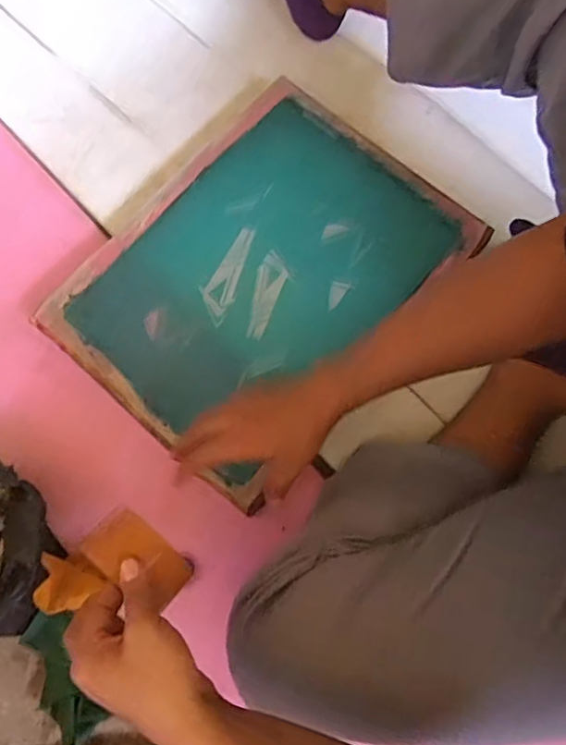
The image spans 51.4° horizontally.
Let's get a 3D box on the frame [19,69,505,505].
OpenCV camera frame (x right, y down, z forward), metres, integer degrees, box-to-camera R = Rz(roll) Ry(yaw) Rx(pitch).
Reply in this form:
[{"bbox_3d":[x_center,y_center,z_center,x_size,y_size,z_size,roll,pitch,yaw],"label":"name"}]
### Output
[{"bbox_3d":[-0.025,-0.115,0.699,0.342,0.041,0.436,42,81,11],"label":"frame"}]

